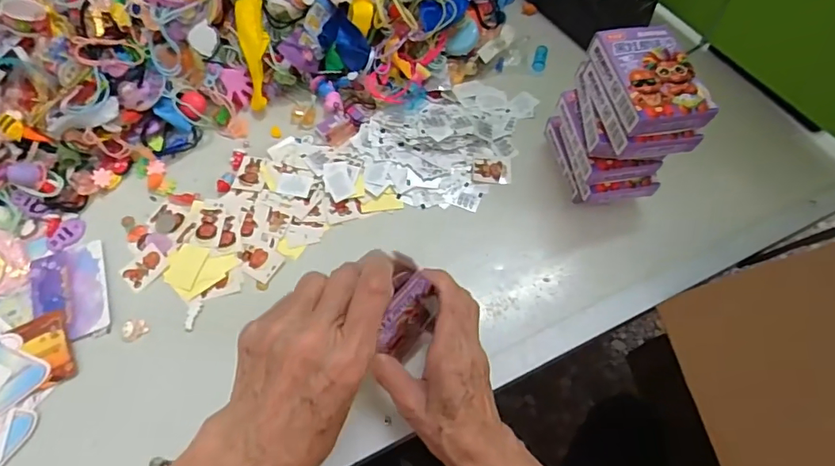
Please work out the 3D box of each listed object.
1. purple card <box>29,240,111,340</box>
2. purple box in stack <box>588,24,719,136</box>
[{"bbox_3d":[-0.308,0.053,0.444,0.062,0.004,0.087,-20,69,-10],"label":"purple card"},{"bbox_3d":[0.184,-0.122,0.394,0.068,0.020,0.093,-12,66,-7],"label":"purple box in stack"}]

